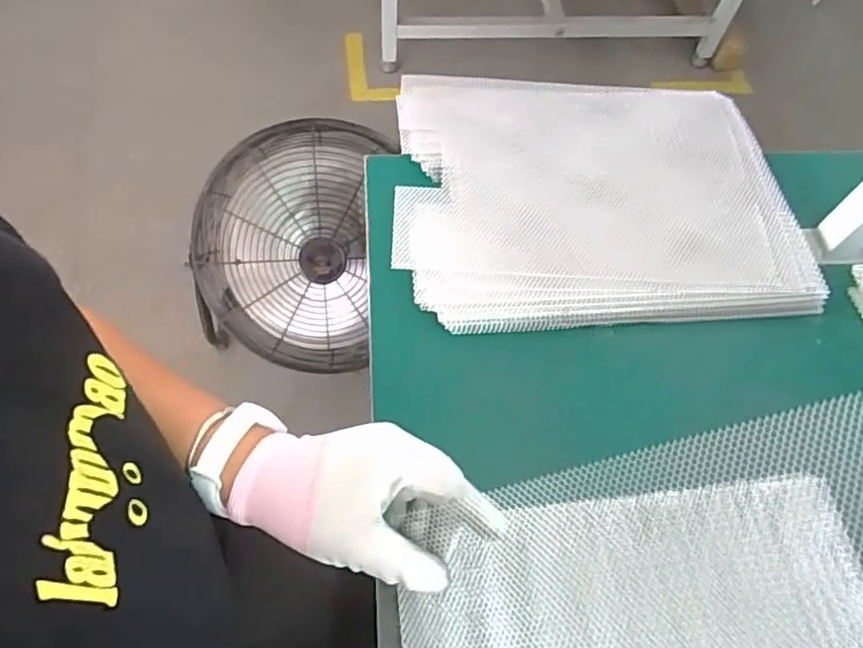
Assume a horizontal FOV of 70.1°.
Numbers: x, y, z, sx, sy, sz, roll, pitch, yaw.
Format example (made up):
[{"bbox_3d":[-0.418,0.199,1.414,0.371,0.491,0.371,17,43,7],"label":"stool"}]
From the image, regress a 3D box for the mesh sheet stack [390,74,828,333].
[{"bbox_3d":[0.148,-0.127,0.576,0.355,0.027,0.276,-1,62,-5],"label":"mesh sheet stack"}]

